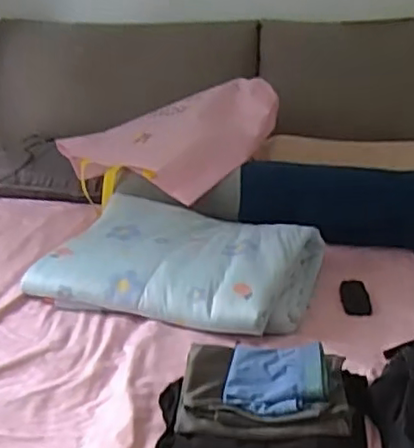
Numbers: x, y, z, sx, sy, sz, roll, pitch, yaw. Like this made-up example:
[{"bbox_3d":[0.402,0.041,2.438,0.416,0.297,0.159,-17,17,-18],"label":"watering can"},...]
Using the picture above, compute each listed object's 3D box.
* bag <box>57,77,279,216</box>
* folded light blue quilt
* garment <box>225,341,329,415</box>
[{"bbox_3d":[-0.071,-0.215,1.625,0.537,0.078,0.423,-30,46,-8],"label":"bag"},{"bbox_3d":[-0.054,0.076,1.304,0.526,0.111,0.361,8,24,20],"label":"folded light blue quilt"},{"bbox_3d":[0.101,0.215,0.919,0.140,0.035,0.132,4,23,10],"label":"garment"}]

